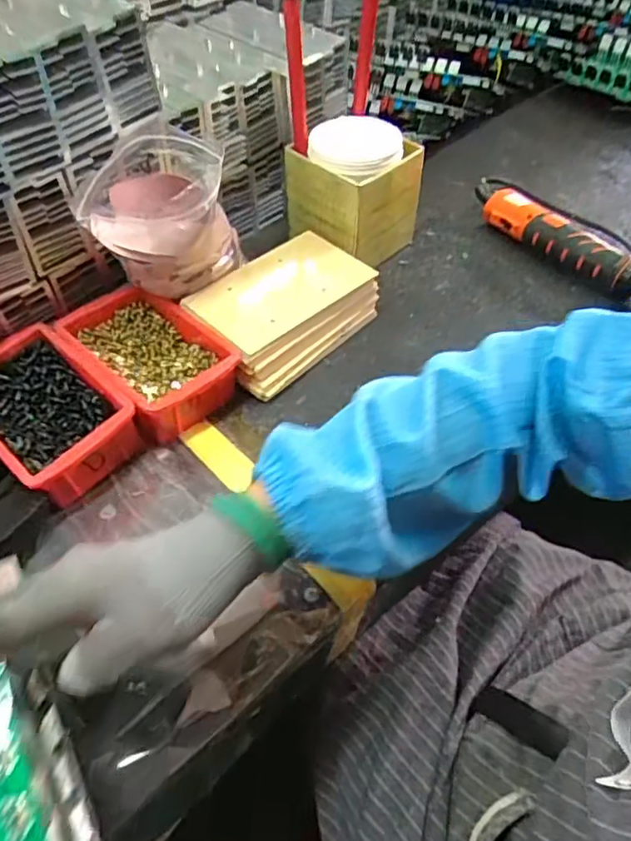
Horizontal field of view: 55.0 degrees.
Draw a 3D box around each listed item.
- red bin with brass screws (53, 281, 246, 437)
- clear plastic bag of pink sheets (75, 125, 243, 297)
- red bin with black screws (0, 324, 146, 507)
[{"bbox_3d":[-0.144,-0.050,0.541,0.153,0.061,0.098,37,59,25],"label":"red bin with brass screws"},{"bbox_3d":[-0.131,-0.177,0.541,0.124,0.120,0.113,-7,52,-7],"label":"clear plastic bag of pink sheets"},{"bbox_3d":[-0.223,-0.004,0.503,0.144,0.061,0.099,36,57,25],"label":"red bin with black screws"}]

